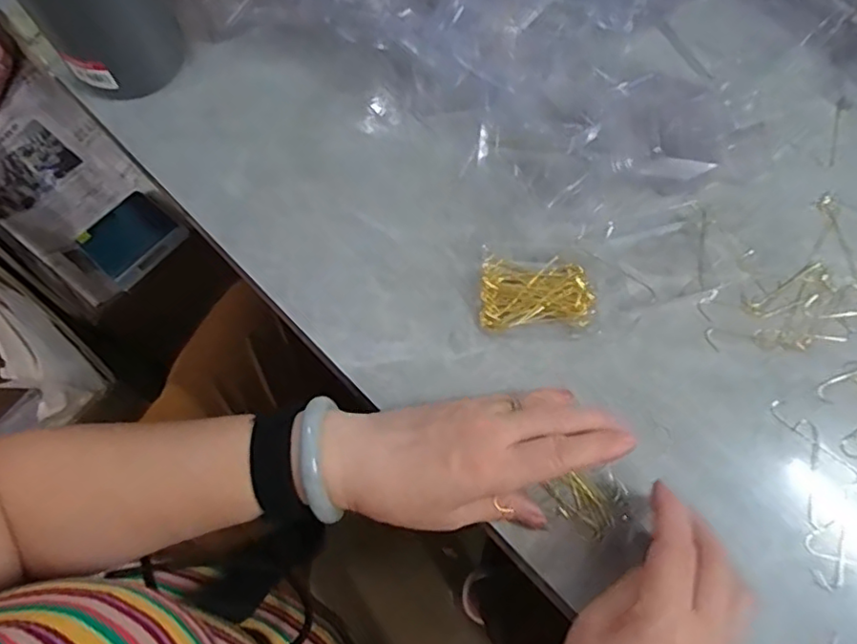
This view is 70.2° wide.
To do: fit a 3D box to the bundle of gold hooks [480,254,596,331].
[{"bbox_3d":[0.067,-0.019,0.386,0.067,0.021,0.044,2,73,-1],"label":"bundle of gold hooks"}]

